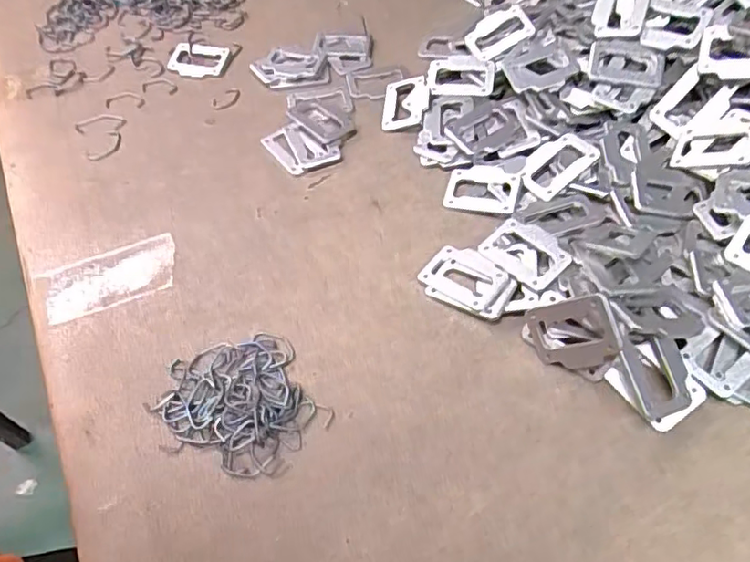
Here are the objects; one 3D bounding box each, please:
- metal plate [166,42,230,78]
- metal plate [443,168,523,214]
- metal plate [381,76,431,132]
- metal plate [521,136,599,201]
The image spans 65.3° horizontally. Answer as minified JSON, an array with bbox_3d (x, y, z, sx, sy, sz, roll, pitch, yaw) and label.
[{"bbox_3d":[-0.157,-0.194,0.516,0.051,0.004,0.034,10,70,10],"label":"metal plate"},{"bbox_3d":[0.076,-0.065,0.412,0.049,0.010,0.038,12,57,12],"label":"metal plate"},{"bbox_3d":[0.024,-0.141,0.464,0.037,0.006,0.055,-3,60,21],"label":"metal plate"},{"bbox_3d":[0.127,-0.081,0.406,0.050,0.007,0.033,-40,55,-1],"label":"metal plate"}]

